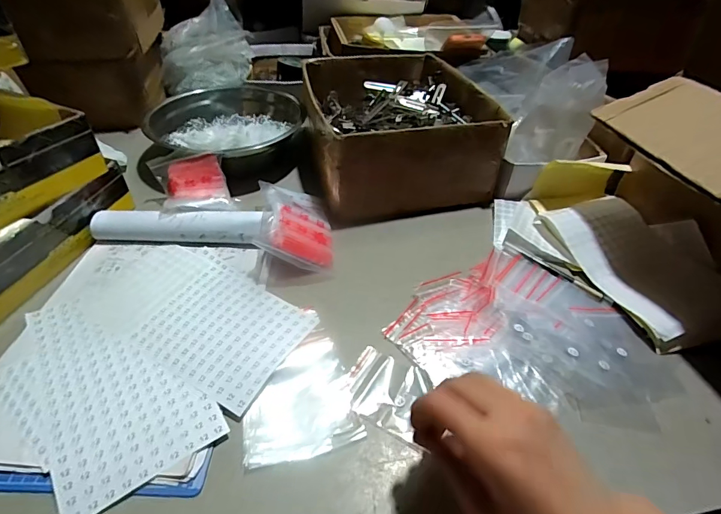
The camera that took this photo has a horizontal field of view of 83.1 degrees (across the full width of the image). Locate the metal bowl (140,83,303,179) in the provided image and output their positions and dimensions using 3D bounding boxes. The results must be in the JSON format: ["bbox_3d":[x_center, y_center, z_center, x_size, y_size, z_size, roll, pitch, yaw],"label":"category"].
[{"bbox_3d":[-0.222,-0.213,0.672,0.205,0.077,0.205,2,44,-2],"label":"metal bowl"}]

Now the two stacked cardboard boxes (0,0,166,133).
[{"bbox_3d":[-0.462,-0.383,0.726,0.184,0.223,0.204,-6,45,-10],"label":"two stacked cardboard boxes"}]

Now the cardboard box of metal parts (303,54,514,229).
[{"bbox_3d":[0.050,-0.215,0.665,0.260,0.123,0.321,-9,45,-13],"label":"cardboard box of metal parts"}]

